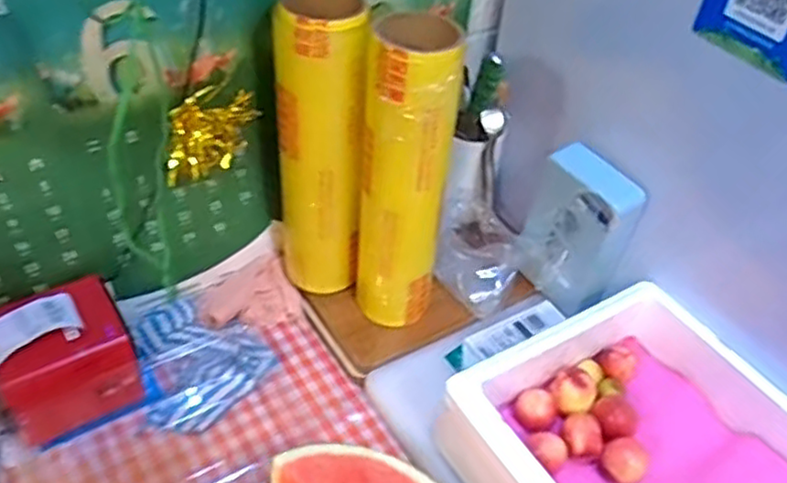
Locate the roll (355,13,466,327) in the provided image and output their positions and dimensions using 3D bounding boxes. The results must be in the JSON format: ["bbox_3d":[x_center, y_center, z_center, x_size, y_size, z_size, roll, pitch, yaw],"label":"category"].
[{"bbox_3d":[0.010,-0.061,0.746,0.087,0.340,0.080,2,44,-2],"label":"roll"}]

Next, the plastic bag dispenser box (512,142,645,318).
[{"bbox_3d":[0.215,-0.009,0.825,0.122,0.177,0.069,36,52,29],"label":"plastic bag dispenser box"}]

